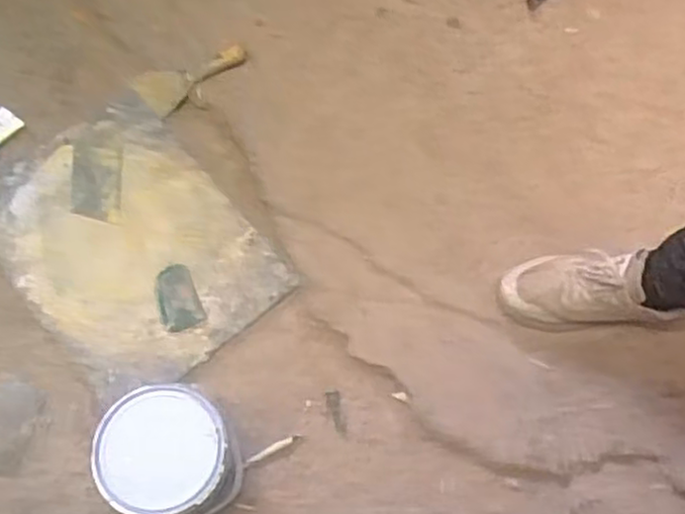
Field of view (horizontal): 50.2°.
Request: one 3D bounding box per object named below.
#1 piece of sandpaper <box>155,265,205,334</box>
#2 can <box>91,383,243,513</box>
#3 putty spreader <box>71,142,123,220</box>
[{"bbox_3d":[-0.242,0.059,1.068,0.060,0.012,0.094,-22,70,-8],"label":"piece of sandpaper"},{"bbox_3d":[-0.210,0.249,0.913,0.149,0.169,0.153,0,69,0],"label":"can"},{"bbox_3d":[-0.379,-0.118,1.123,0.073,0.007,0.132,-5,69,-2],"label":"putty spreader"}]

